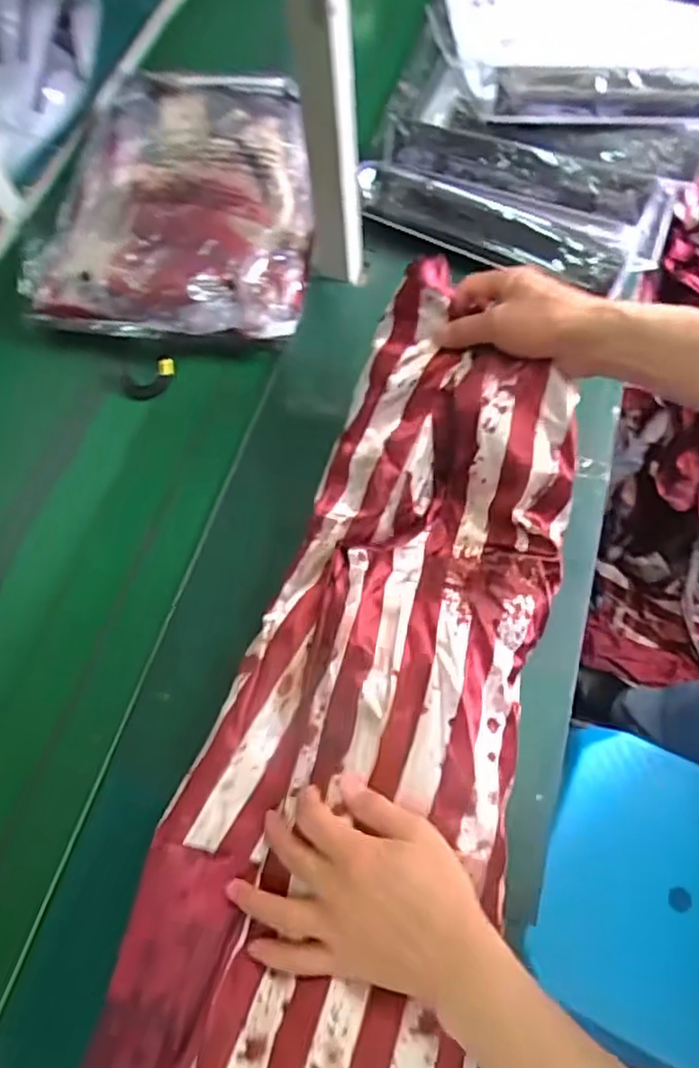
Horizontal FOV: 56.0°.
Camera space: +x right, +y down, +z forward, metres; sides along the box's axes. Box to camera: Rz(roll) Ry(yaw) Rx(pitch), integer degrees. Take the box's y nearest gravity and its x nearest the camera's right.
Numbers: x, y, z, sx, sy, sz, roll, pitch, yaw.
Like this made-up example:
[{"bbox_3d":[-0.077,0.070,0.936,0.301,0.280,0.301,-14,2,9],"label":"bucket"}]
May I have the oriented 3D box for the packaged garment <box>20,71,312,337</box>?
[{"bbox_3d":[-0.196,-0.407,0.765,0.310,0.065,0.378,3,63,7],"label":"packaged garment"}]

